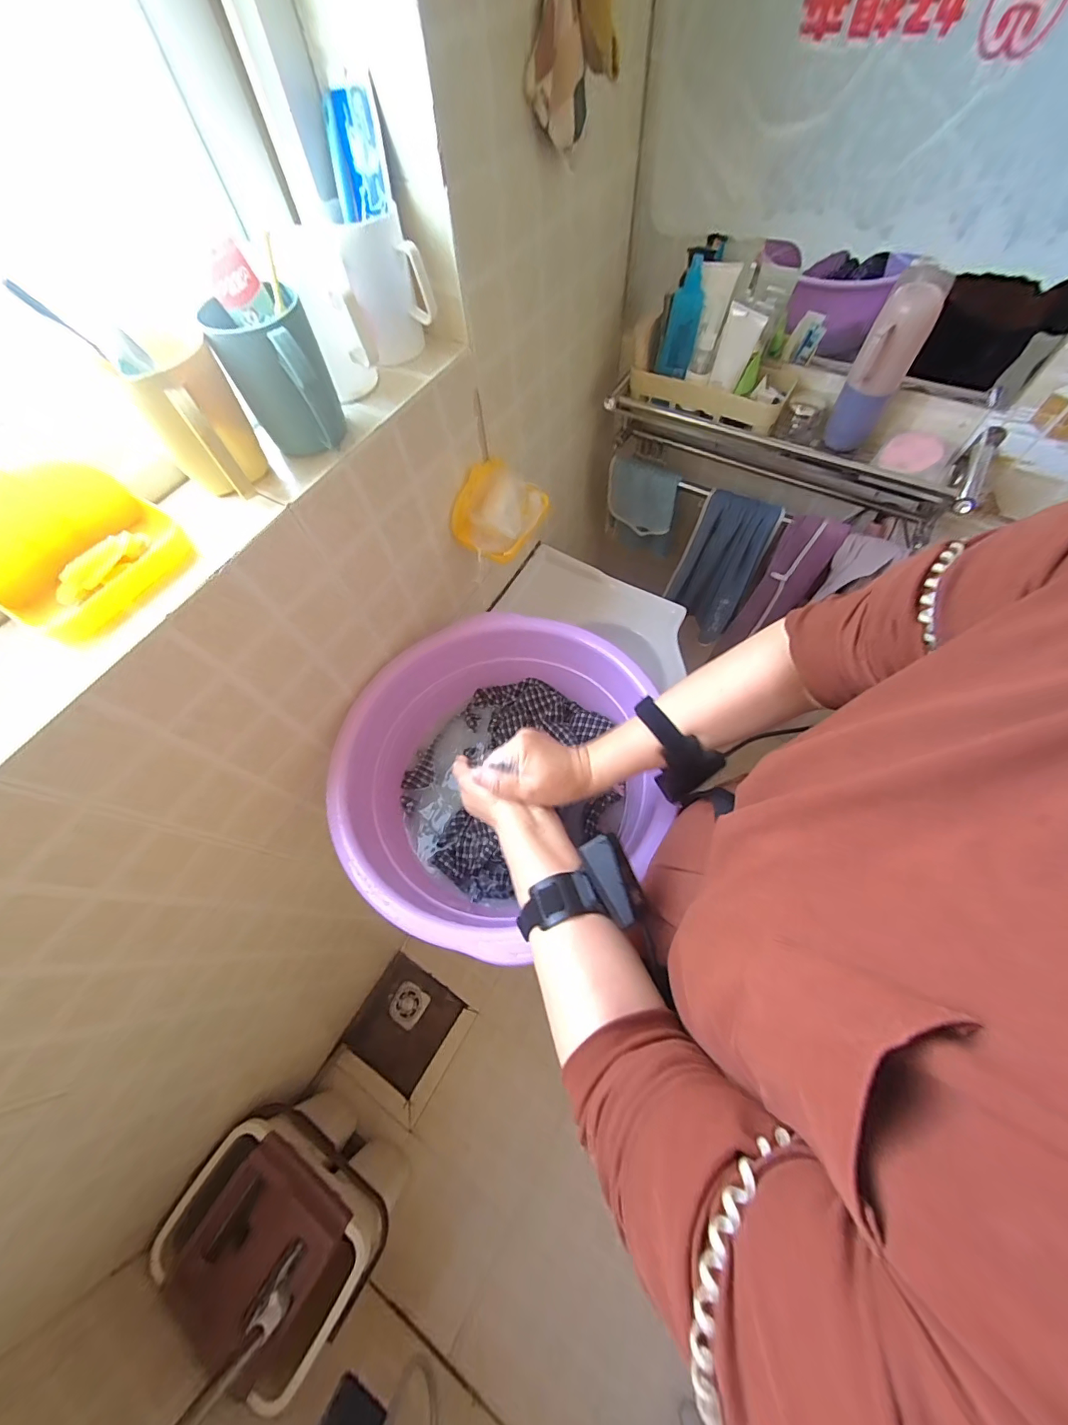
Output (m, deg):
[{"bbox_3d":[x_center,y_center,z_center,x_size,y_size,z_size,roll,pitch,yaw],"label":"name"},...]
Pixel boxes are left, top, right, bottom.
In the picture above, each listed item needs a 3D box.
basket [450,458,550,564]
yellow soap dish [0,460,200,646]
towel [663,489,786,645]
[{"bbox_3d":[-0.045,-0.284,0.628,0.095,0.069,0.125,29,69,16],"label":"basket"},{"bbox_3d":[-0.370,-0.136,0.361,0.105,0.074,0.137,27,68,16],"label":"yellow soap dish"},{"bbox_3d":[0.378,-0.295,0.962,0.156,0.344,0.051,31,69,17],"label":"towel"}]

